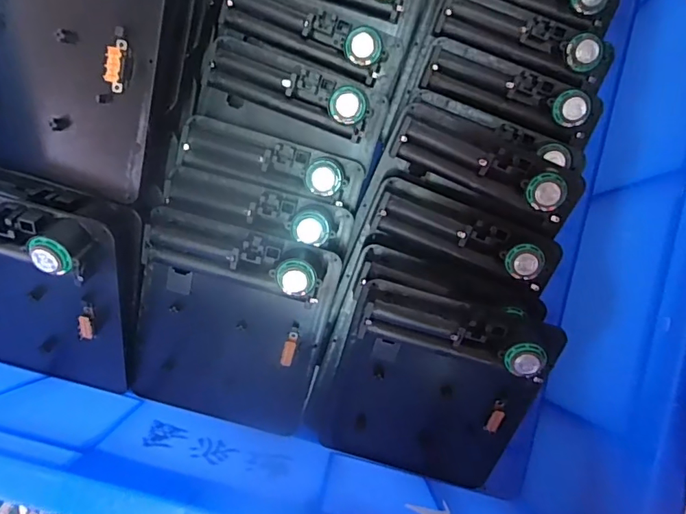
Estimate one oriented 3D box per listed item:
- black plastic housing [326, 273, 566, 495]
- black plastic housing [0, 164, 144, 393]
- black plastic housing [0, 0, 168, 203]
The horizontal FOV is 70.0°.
[{"bbox_3d":[0.052,0.082,0.285,0.110,0.021,0.127,16,123,2],"label":"black plastic housing"},{"bbox_3d":[-0.174,0.015,0.278,0.113,0.051,0.123,16,131,-1],"label":"black plastic housing"},{"bbox_3d":[-0.143,-0.103,0.242,0.110,0.028,0.135,18,112,7],"label":"black plastic housing"}]

